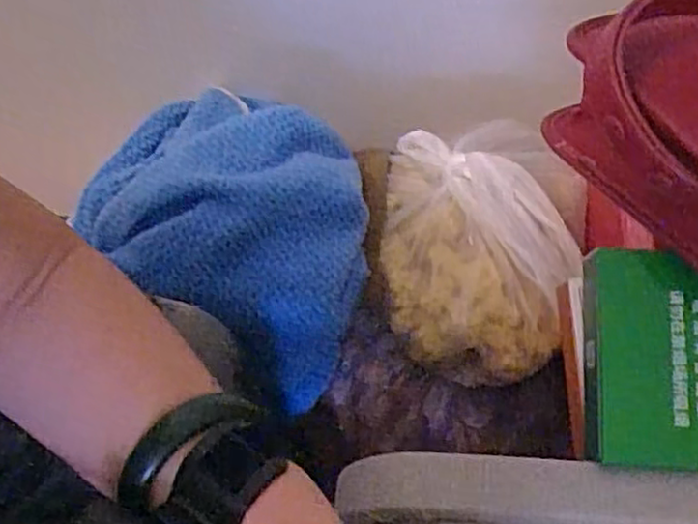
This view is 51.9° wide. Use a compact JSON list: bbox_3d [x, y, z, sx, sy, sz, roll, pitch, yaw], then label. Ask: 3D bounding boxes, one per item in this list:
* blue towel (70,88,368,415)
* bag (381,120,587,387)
[{"bbox_3d":[-0.100,-0.056,0.602,0.283,0.099,0.214,26,59,21],"label":"blue towel"},{"bbox_3d":[0.107,-0.026,0.582,0.149,0.095,0.214,3,54,5],"label":"bag"}]

